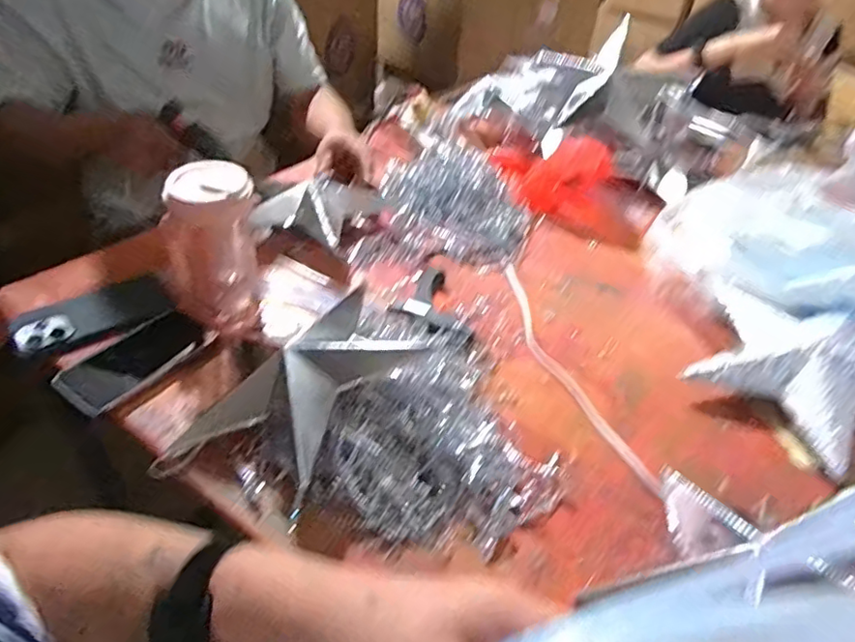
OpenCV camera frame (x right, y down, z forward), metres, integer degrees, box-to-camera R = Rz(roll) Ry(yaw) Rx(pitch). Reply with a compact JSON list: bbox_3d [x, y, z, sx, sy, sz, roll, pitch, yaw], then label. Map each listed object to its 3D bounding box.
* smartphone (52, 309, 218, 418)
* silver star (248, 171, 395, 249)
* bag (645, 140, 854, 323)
[{"bbox_3d":[-0.309,0.038,0.635,0.078,0.015,0.157,27,46,24],"label":"smartphone"},{"bbox_3d":[-0.152,-0.157,0.828,0.135,0.063,0.172,15,42,11],"label":"silver star"},{"bbox_3d":[0.450,-0.091,0.691,0.222,0.187,0.304,-21,47,-26],"label":"bag"}]

